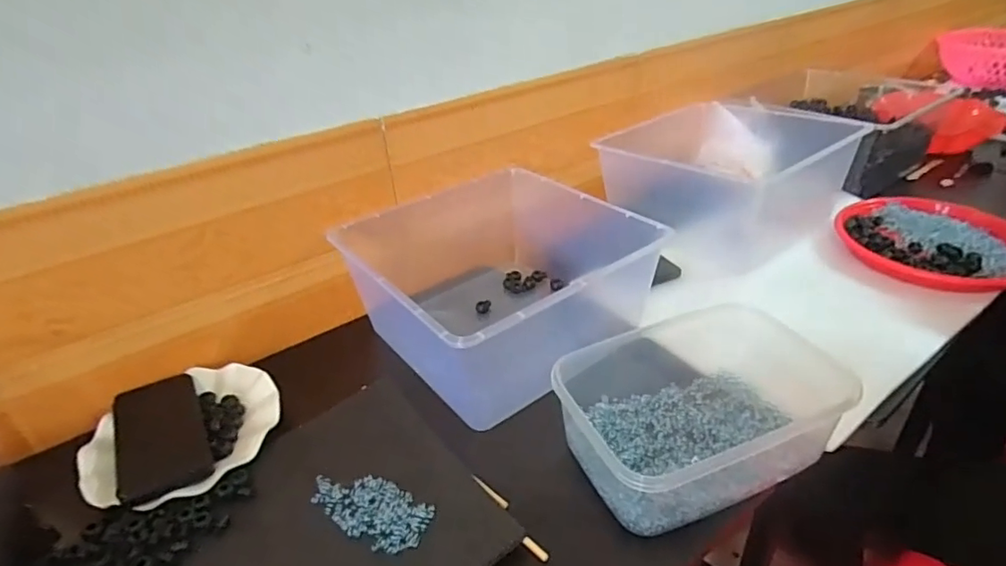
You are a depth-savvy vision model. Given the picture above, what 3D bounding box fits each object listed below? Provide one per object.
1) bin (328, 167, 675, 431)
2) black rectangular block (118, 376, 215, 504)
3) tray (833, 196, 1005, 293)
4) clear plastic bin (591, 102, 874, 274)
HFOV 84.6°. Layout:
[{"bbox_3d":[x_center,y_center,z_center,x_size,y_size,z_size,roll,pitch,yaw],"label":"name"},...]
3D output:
[{"bbox_3d":[0.011,-0.007,0.696,0.345,0.146,0.306,-24,38,-28],"label":"bin"},{"bbox_3d":[-0.351,0.150,0.569,0.077,0.020,0.165,-21,36,-24],"label":"black rectangular block"},{"bbox_3d":[0.601,-0.050,0.779,0.205,0.053,0.236,-27,39,-31],"label":"tray"},{"bbox_3d":[0.355,-0.176,0.902,0.323,0.139,0.302,-27,39,-30],"label":"clear plastic bin"}]

